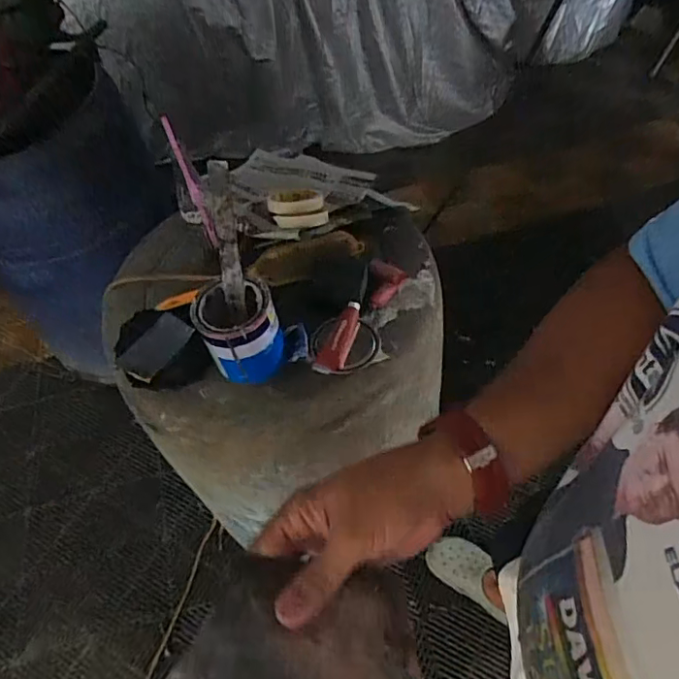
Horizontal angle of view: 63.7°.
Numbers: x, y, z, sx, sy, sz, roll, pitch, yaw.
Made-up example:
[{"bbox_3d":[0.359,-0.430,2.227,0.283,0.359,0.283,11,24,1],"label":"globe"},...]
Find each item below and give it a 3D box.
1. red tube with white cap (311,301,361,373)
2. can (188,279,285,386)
[{"bbox_3d":[0.003,-0.001,0.801,0.038,0.016,0.116,20,70,21],"label":"red tube with white cap"},{"bbox_3d":[-0.137,-0.013,0.754,0.102,0.107,0.105,-4,52,5],"label":"can"}]

